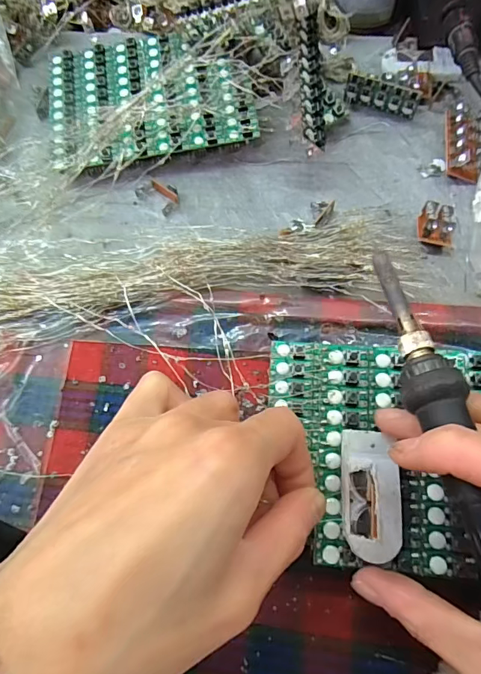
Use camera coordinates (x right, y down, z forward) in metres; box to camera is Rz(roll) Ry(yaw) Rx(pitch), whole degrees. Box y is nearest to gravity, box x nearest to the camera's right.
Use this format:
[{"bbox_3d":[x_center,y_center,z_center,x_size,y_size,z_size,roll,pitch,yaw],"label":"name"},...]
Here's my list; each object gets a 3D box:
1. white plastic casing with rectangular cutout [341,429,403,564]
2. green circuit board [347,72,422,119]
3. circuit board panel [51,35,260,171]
[{"bbox_3d":[0.054,0.065,0.183,0.025,0.006,0.051,-5,78,1],"label":"white plastic casing with rectangular cutout"},{"bbox_3d":[0.089,-0.153,0.279,0.045,0.015,0.011,17,75,7],"label":"green circuit board"},{"bbox_3d":[-0.058,-0.154,0.286,0.125,0.010,0.092,-8,73,0],"label":"circuit board panel"}]

